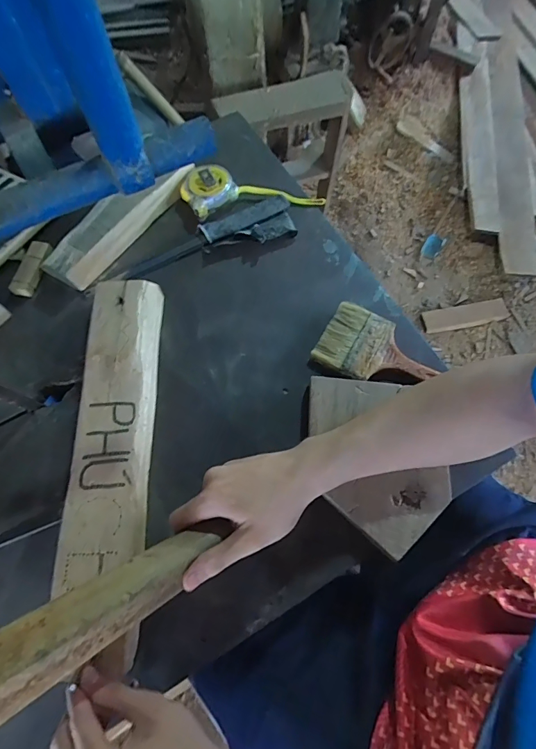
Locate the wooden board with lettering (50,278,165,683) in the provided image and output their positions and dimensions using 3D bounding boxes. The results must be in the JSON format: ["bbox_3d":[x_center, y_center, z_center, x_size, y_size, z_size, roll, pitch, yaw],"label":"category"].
[{"bbox_3d":[-0.162,0.076,0.426,0.075,0.032,0.392,-2,68,0],"label":"wooden board with lettering"}]

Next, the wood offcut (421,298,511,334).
[{"bbox_3d":[0.687,-0.206,1.407,0.299,0.035,0.087,-9,68,-3],"label":"wood offcut"}]

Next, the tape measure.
[{"bbox_3d":[-0.024,-0.269,0.574,0.198,0.033,0.079,-6,68,-1],"label":"tape measure"}]

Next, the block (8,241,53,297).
[{"bbox_3d":[-0.312,-0.141,0.529,0.027,0.013,0.080,8,68,4],"label":"block"}]

